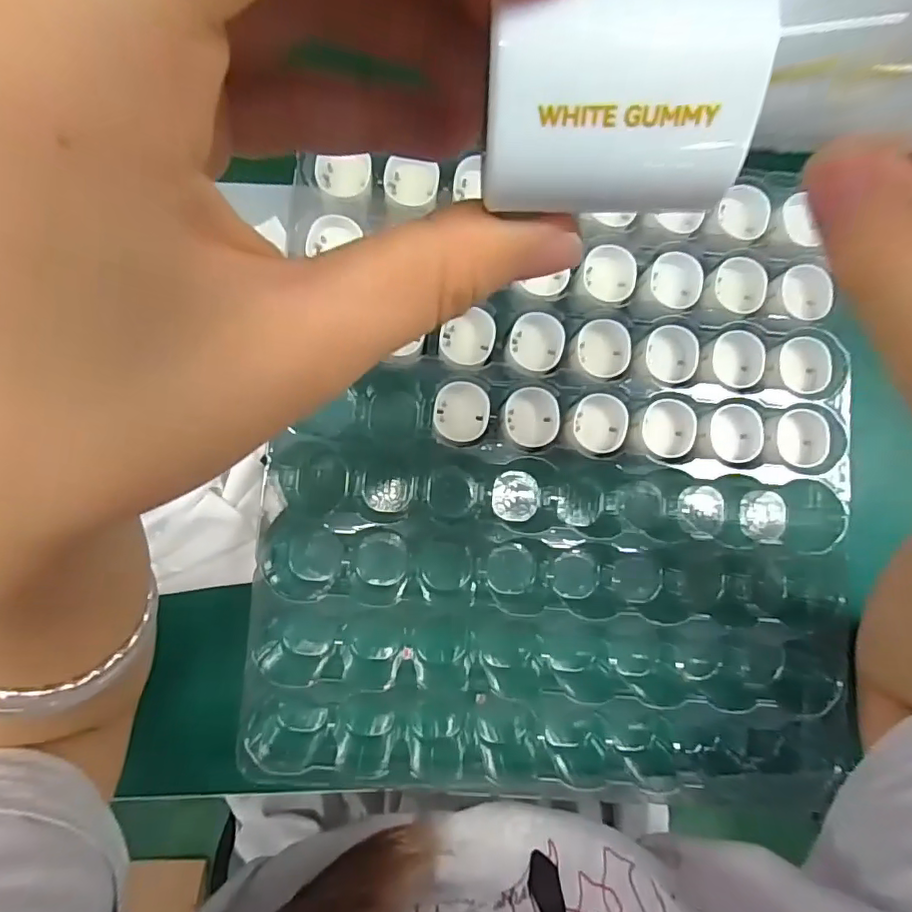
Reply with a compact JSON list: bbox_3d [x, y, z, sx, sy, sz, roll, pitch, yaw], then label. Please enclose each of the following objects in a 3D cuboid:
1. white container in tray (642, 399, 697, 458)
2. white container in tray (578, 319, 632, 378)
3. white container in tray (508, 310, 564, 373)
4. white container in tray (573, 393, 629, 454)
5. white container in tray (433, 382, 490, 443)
[{"bbox_3d":[0.114,-0.014,0.298,0.026,0.016,0.029,-4,87,-5],"label":"white container in tray"},{"bbox_3d":[0.079,-0.058,0.299,0.024,0.013,0.031,-1,87,-5],"label":"white container in tray"},{"bbox_3d":[0.043,-0.061,0.296,0.028,0.011,0.028,0,87,-5],"label":"white container in tray"},{"bbox_3d":[0.076,-0.017,0.298,0.027,0.016,0.031,2,87,-5],"label":"white container in tray"},{"bbox_3d":[0.003,-0.023,0.292,0.028,0.010,0.030,0,87,-5],"label":"white container in tray"}]

